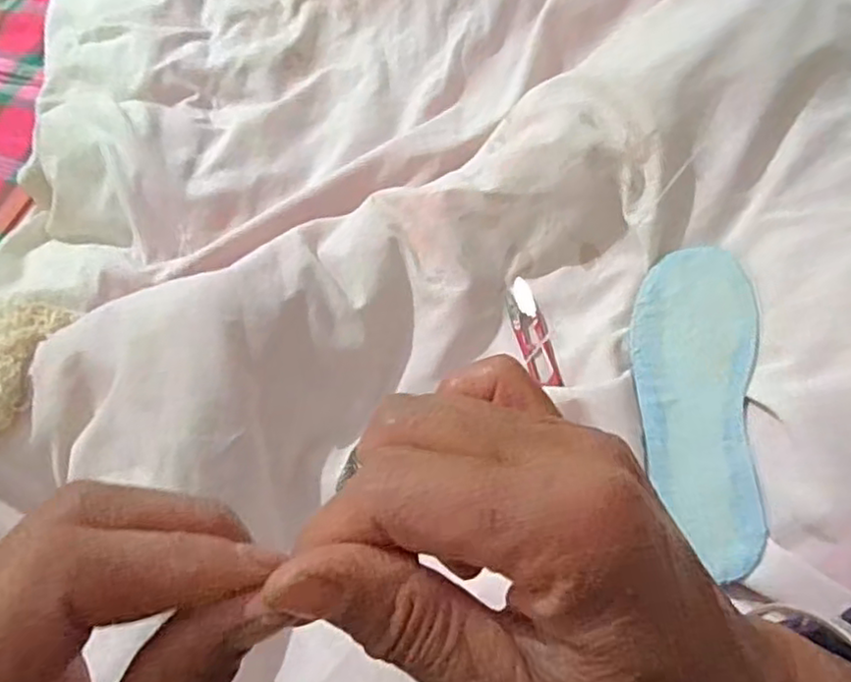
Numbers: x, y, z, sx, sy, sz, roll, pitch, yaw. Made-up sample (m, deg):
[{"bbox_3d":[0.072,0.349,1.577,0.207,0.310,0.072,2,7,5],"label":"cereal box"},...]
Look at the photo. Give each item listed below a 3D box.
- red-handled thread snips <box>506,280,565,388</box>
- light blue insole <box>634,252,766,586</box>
[{"bbox_3d":[0.082,-0.007,0.515,0.023,0.016,0.096,-10,63,-6],"label":"red-handled thread snips"},{"bbox_3d":[0.179,0.034,0.448,0.078,0.007,0.230,1,60,22],"label":"light blue insole"}]

